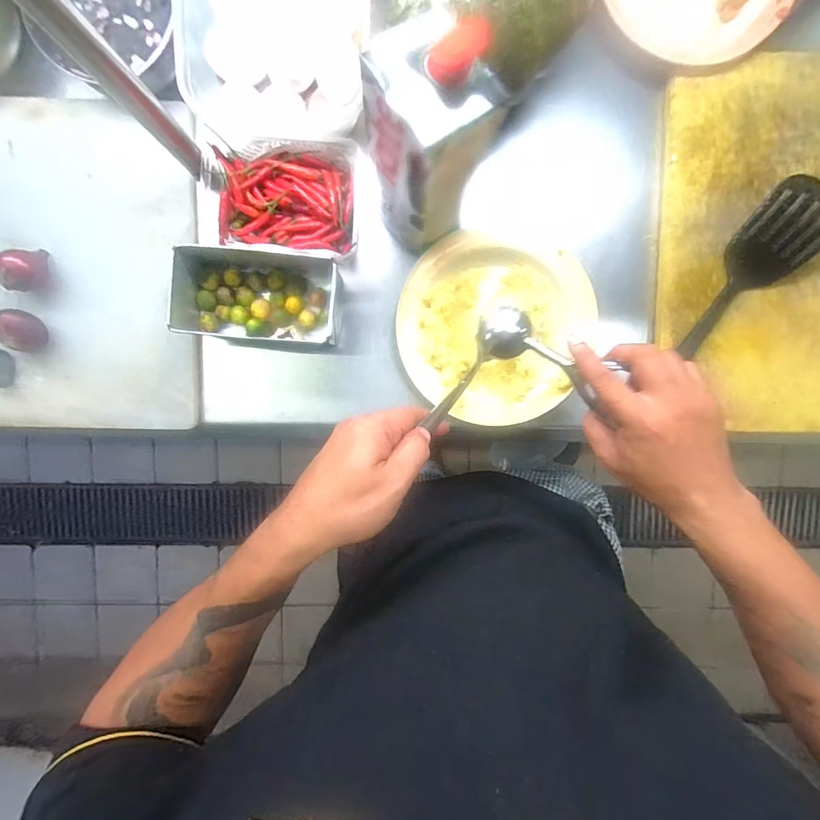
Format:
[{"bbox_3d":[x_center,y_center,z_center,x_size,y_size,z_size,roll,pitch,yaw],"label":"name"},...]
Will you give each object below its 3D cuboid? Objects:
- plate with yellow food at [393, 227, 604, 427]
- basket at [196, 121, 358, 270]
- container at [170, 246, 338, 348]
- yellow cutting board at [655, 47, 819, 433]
[{"bbox_3d":[0.086,-0.085,0.445,0.194,0.025,0.190,17,93,-2],"label":"plate with yellow food"},{"bbox_3d":[-0.140,-0.225,0.445,0.176,0.049,0.122,4,94,-1],"label":"basket"},{"bbox_3d":[-0.159,-0.120,0.450,0.164,0.060,0.094,7,94,-1],"label":"container"},{"bbox_3d":[0.584,-0.170,0.454,0.616,0.040,0.405,0,94,-1],"label":"yellow cutting board"}]

